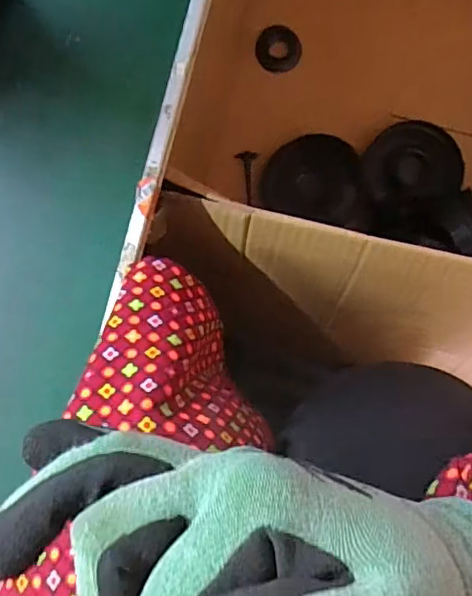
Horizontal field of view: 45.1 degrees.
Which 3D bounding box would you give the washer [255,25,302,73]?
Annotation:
[{"bbox_3d":[0.057,-0.331,0.754,0.060,0.006,0.057,-1,88,1],"label":"washer"}]

